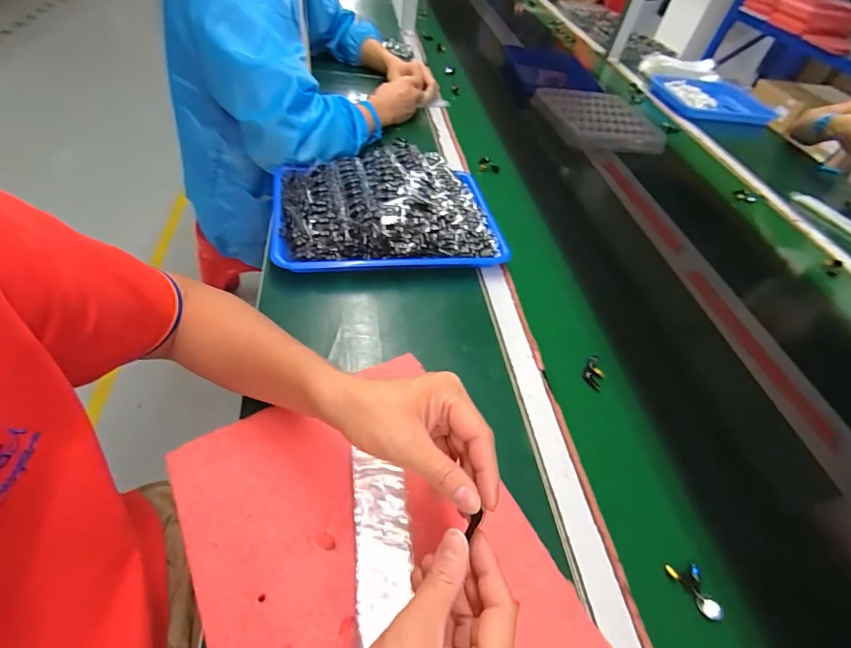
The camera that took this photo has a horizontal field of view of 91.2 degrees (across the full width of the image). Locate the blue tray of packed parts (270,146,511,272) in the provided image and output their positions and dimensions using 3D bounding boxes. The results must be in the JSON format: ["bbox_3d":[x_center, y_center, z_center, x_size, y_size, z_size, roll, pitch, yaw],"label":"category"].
[{"bbox_3d":[-0.056,-0.178,0.633,0.331,0.107,0.224,-2,50,-15],"label":"blue tray of packed parts"}]

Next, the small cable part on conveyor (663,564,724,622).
[{"bbox_3d":[0.244,0.237,0.375,0.021,0.014,0.052,-26,59,-28],"label":"small cable part on conveyor"}]

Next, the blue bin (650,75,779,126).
[{"bbox_3d":[0.853,-0.669,1.242,0.301,0.042,0.258,6,49,-5],"label":"blue bin"}]

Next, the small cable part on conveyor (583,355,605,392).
[{"bbox_3d":[0.213,0.060,0.524,0.024,0.014,0.046,26,50,12],"label":"small cable part on conveyor"}]

